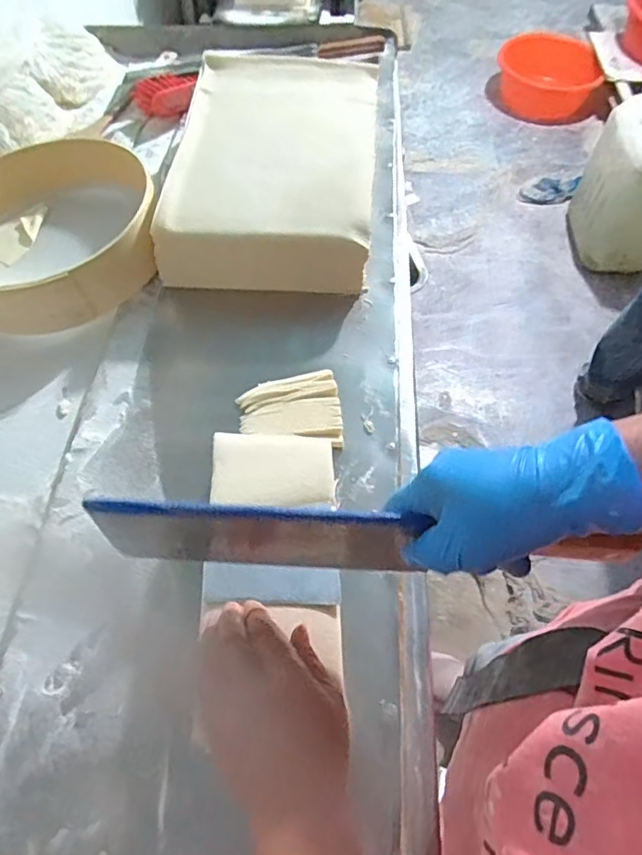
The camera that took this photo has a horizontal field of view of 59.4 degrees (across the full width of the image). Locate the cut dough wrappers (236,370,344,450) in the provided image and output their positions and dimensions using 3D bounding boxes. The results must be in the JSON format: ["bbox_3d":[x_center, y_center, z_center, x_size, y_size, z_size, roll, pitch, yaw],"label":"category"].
[{"bbox_3d":[-0.034,-0.016,0.610,0.109,0.022,0.082,-5,59,0],"label":"cut dough wrappers"}]

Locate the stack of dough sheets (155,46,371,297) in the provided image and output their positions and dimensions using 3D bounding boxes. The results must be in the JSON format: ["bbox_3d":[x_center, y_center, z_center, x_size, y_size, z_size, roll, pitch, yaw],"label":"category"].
[{"bbox_3d":[-0.056,-0.347,0.750,0.247,0.103,0.354,2,59,5],"label":"stack of dough sheets"}]

